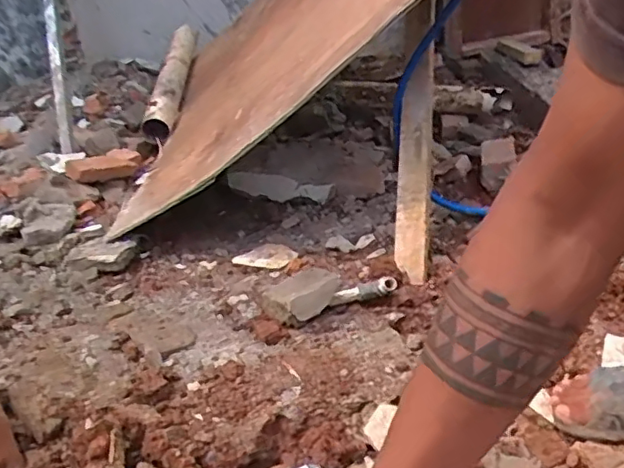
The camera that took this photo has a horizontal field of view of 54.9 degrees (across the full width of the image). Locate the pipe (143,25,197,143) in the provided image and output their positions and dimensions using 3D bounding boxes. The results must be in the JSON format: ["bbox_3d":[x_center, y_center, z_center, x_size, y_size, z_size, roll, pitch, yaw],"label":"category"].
[{"bbox_3d":[-0.433,-0.480,1.861,0.079,0.074,0.546,2,53,5],"label":"pipe"}]

